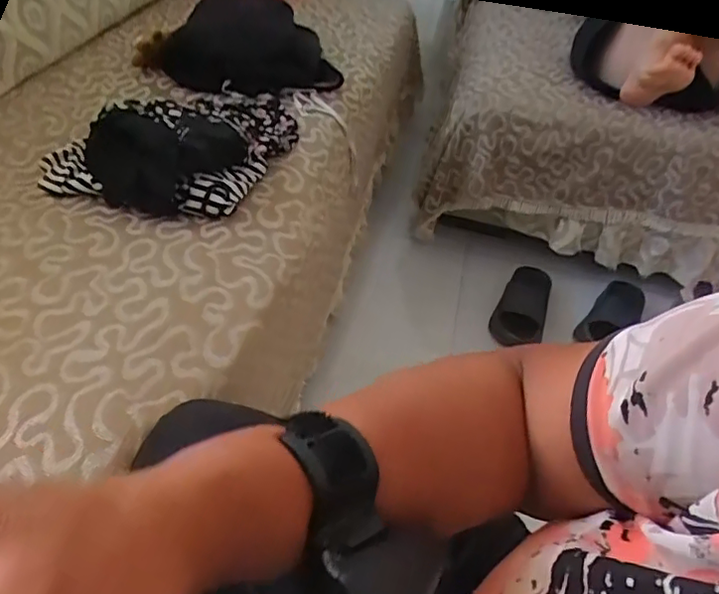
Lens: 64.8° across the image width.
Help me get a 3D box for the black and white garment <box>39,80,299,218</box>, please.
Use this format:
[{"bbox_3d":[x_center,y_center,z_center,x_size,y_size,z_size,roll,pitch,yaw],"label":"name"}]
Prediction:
[{"bbox_3d":[-0.255,-0.247,0.827,0.258,0.093,0.342,20,44,13],"label":"black and white garment"}]

